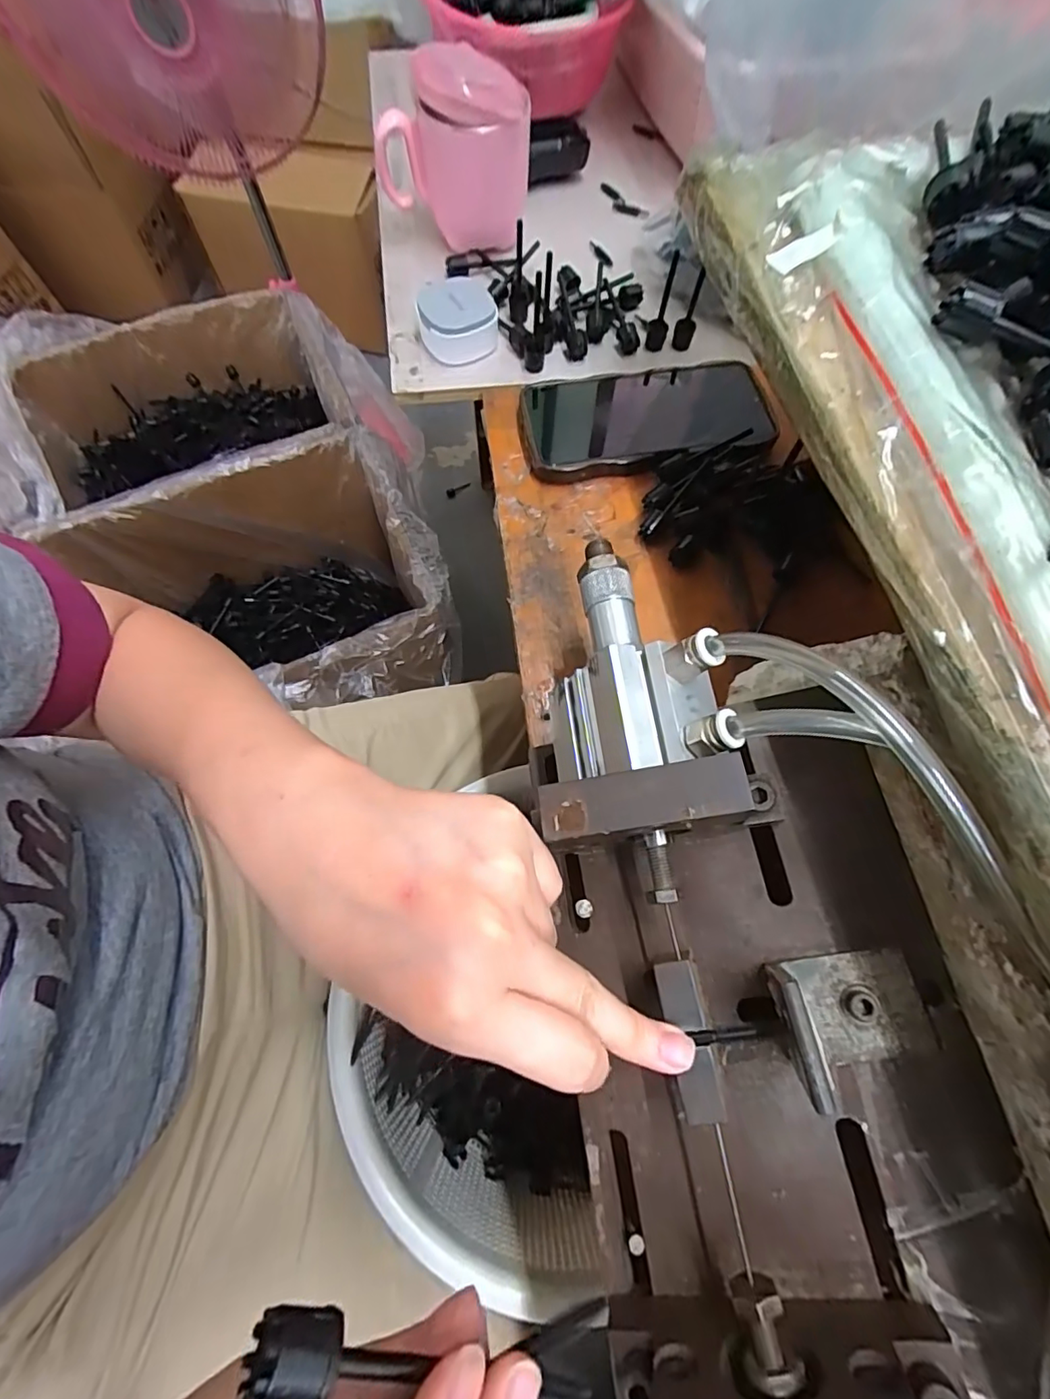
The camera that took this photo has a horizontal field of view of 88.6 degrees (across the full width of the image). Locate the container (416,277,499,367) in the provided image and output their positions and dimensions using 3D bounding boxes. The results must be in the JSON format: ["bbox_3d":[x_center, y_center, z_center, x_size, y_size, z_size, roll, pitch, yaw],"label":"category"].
[{"bbox_3d":[-0.050,-0.281,0.394,0.055,0.028,0.060,0,69,-1],"label":"container"}]

